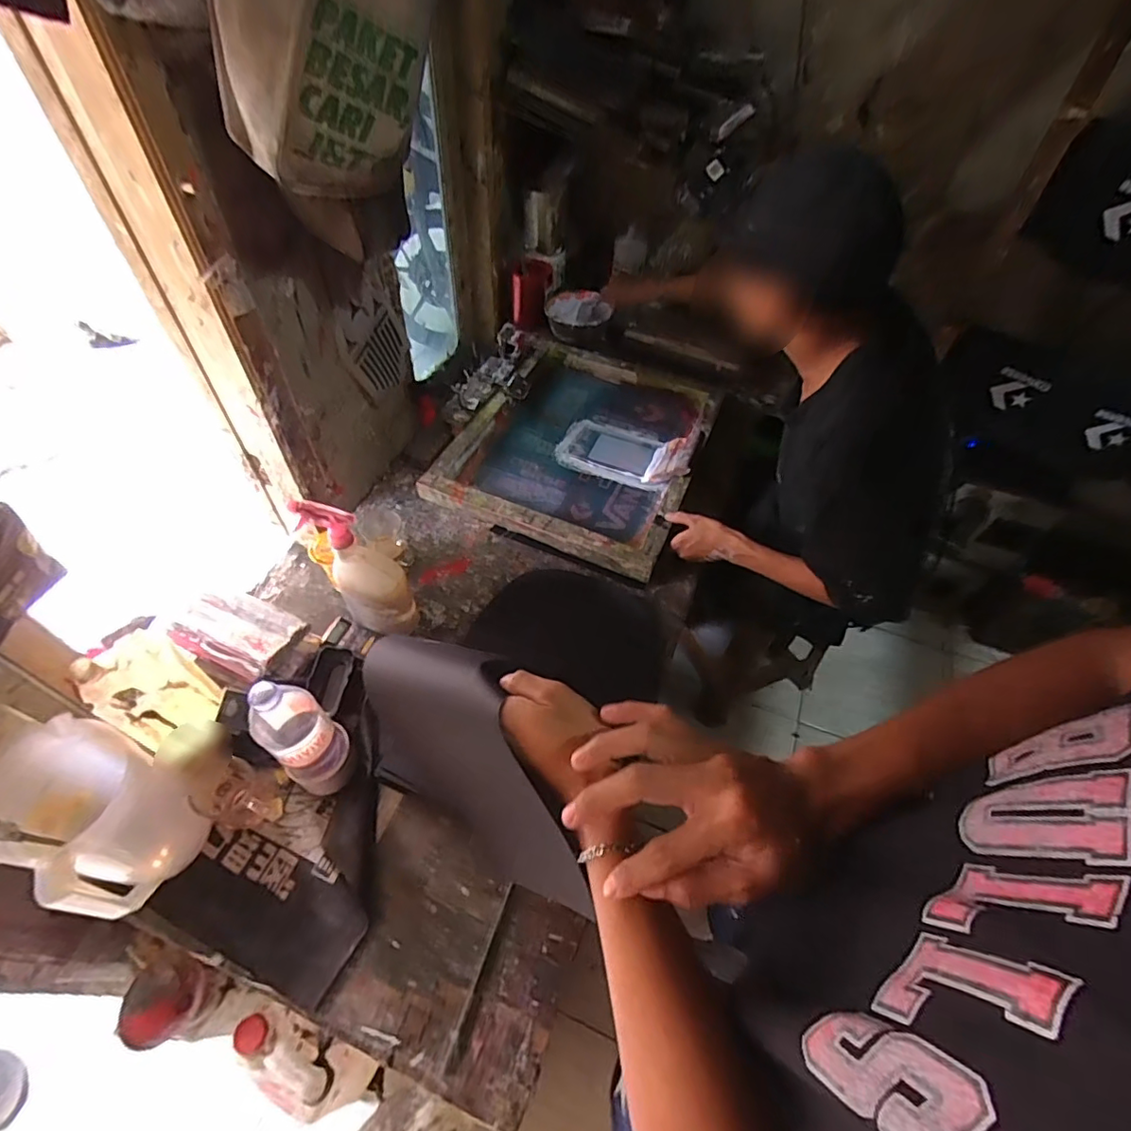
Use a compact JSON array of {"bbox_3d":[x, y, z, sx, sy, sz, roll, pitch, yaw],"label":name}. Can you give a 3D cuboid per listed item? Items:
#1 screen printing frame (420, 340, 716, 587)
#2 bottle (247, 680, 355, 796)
[{"bbox_3d":[0.048,-0.275,1.188,0.461,0.057,0.589,19,54,12],"label":"screen printing frame"},{"bbox_3d":[-0.320,0.200,0.676,0.082,0.208,0.076,35,59,22],"label":"bottle"}]

